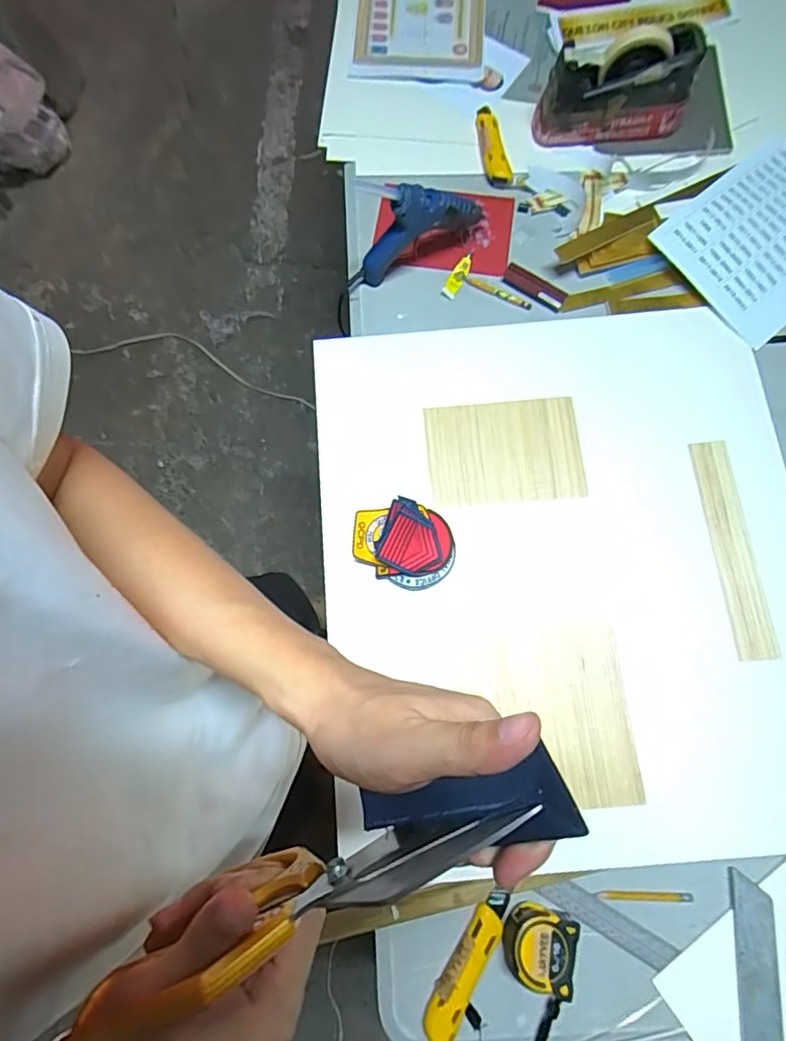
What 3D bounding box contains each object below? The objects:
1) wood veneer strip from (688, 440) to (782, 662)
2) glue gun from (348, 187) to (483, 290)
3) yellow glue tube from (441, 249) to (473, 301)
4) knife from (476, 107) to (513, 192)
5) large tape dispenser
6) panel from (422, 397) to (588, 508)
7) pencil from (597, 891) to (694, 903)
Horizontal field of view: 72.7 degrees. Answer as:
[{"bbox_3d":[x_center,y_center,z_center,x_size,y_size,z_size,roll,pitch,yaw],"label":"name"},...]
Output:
[{"bbox_3d":[0.412,0.031,0.649,0.053,0.005,0.266,-1,73,-7],"label":"wood veneer strip"},{"bbox_3d":[0.031,-0.383,0.707,0.191,0.121,0.030,-29,76,-6],"label":"glue gun"},{"bbox_3d":[0.096,-0.351,0.758,0.020,0.009,0.082,27,77,9],"label":"yellow glue tube"},{"bbox_3d":[0.149,-0.566,0.805,0.036,0.019,0.138,-11,75,-1],"label":"knife"},{"bbox_3d":[0.316,-0.610,0.758,0.207,0.121,0.070,-5,75,1],"label":"large tape dispenser"},{"bbox_3d":[0.144,-0.089,0.695,0.193,0.008,0.135,-5,78,5],"label":"panel"},{"bbox_3d":[0.263,0.393,0.558,0.094,0.005,0.012,-2,75,2],"label":"pencil"}]

